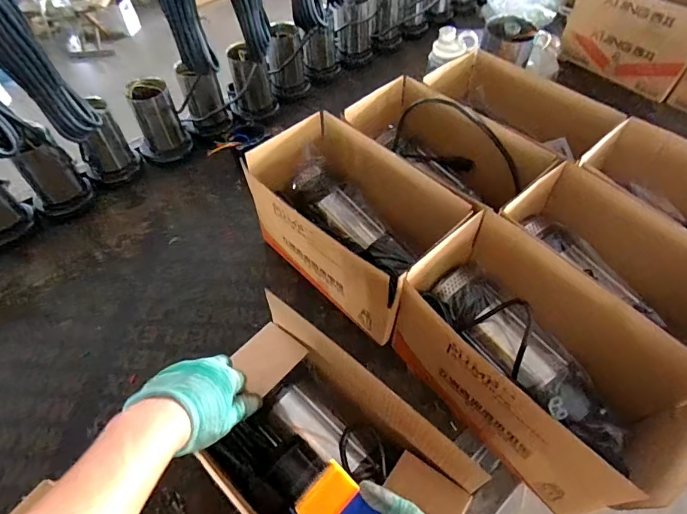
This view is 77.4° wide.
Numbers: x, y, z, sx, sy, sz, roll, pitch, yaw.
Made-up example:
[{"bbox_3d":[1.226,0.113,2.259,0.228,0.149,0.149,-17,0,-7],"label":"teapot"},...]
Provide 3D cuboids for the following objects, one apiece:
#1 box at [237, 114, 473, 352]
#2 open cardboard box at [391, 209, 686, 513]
[{"bbox_3d":[0.011,-0.061,0.749,0.336,0.199,0.201,37,62,25],"label":"box"},{"bbox_3d":[0.265,0.155,0.590,0.217,0.194,0.391,-36,61,-23],"label":"open cardboard box"}]

